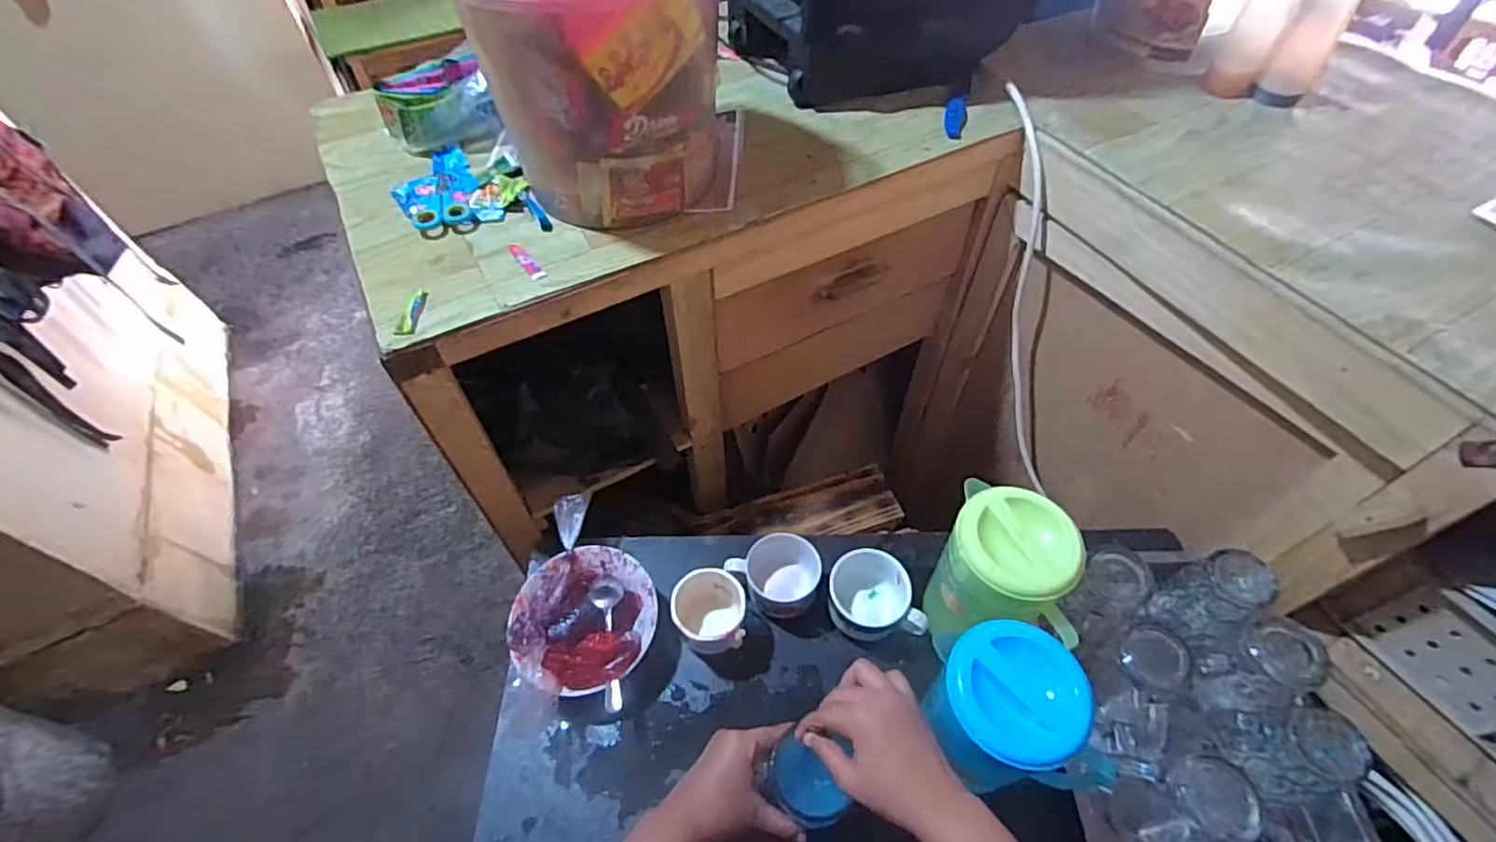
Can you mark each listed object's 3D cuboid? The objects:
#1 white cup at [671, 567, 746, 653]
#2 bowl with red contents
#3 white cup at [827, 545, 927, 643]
[{"bbox_3d":[-0.042,0.205,0.707,0.076,0.065,0.080,-1,55,1],"label":"white cup"},{"bbox_3d":[-0.177,0.216,0.700,0.149,0.053,0.154,-1,55,1],"label":"bowl with red contents"},{"bbox_3d":[0.138,0.196,0.715,0.095,0.066,0.088,-1,55,1],"label":"white cup"}]

